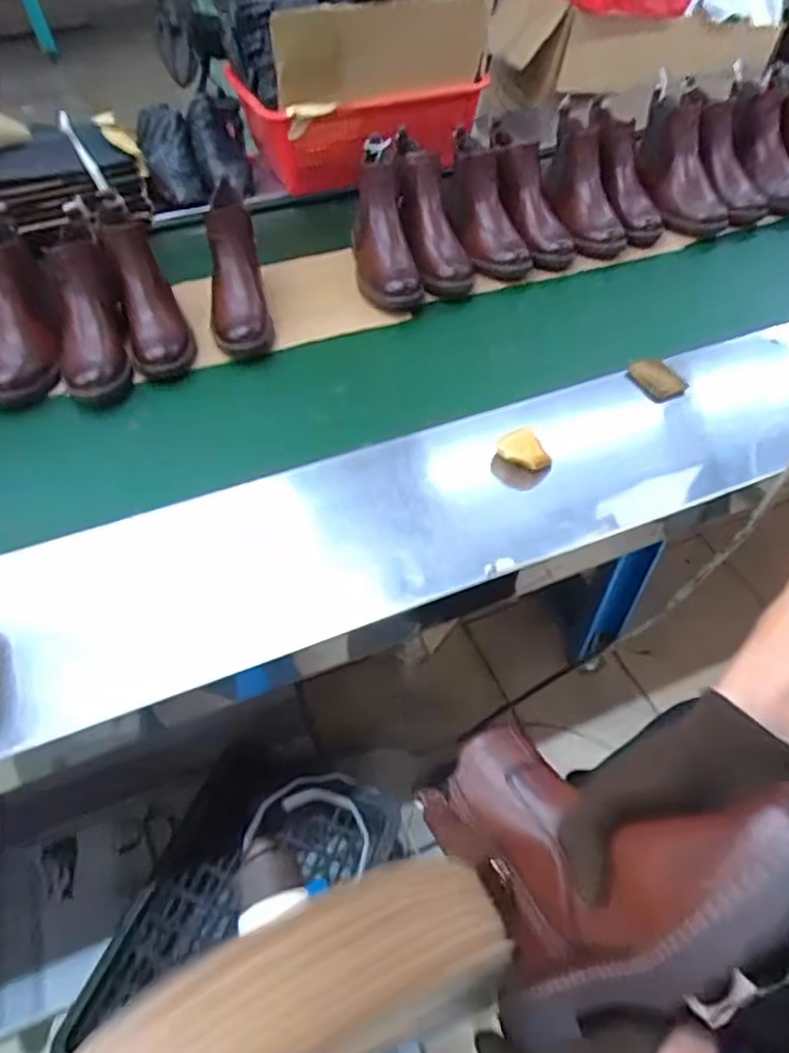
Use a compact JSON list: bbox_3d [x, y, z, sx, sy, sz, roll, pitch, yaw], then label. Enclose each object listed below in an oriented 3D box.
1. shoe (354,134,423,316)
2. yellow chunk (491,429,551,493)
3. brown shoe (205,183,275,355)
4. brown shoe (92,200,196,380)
[{"bbox_3d":[-0.021,-0.485,1.020,0.094,0.175,0.244,-8,50,-5],"label":"shoe"},{"bbox_3d":[0.149,-0.077,0.734,0.065,0.055,0.051,11,51,11],"label":"yellow chunk"},{"bbox_3d":[-0.235,-0.385,0.922,0.086,0.092,0.267,-6,89,-3],"label":"brown shoe"},{"bbox_3d":[-0.360,-0.337,0.893,0.088,0.158,0.209,-20,51,-14],"label":"brown shoe"}]

